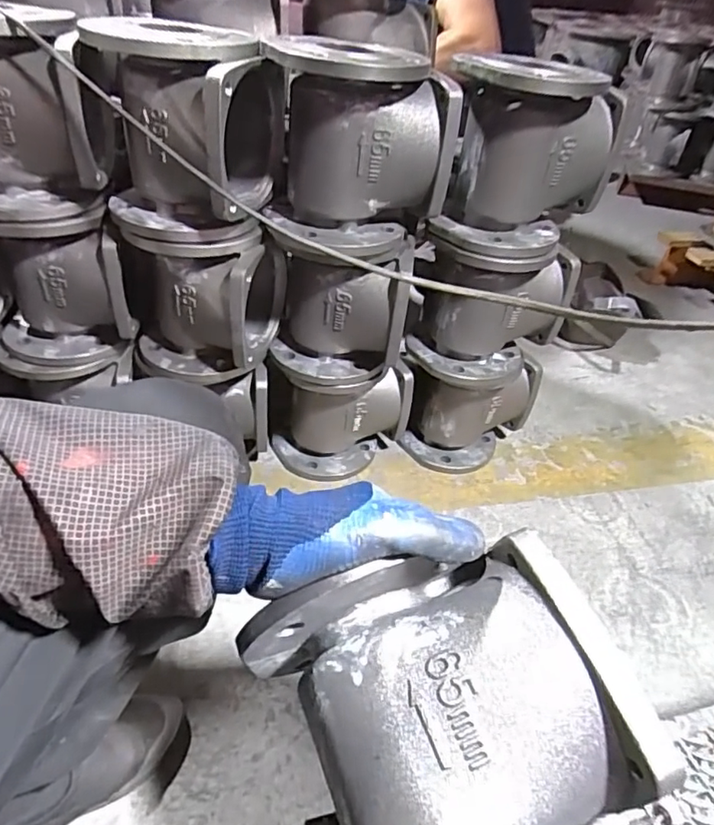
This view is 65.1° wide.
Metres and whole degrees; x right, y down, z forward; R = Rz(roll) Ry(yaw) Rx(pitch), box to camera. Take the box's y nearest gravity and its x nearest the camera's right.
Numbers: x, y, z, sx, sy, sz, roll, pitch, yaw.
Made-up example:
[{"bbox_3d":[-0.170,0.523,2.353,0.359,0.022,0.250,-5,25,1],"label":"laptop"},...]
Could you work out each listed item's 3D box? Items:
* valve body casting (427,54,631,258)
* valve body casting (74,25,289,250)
[{"bbox_3d":[0.202,-0.303,0.668,0.181,0.192,0.151,23,42,18],"label":"valve body casting"},{"bbox_3d":[-0.190,-0.314,0.634,0.186,0.189,0.187,16,41,10],"label":"valve body casting"}]

